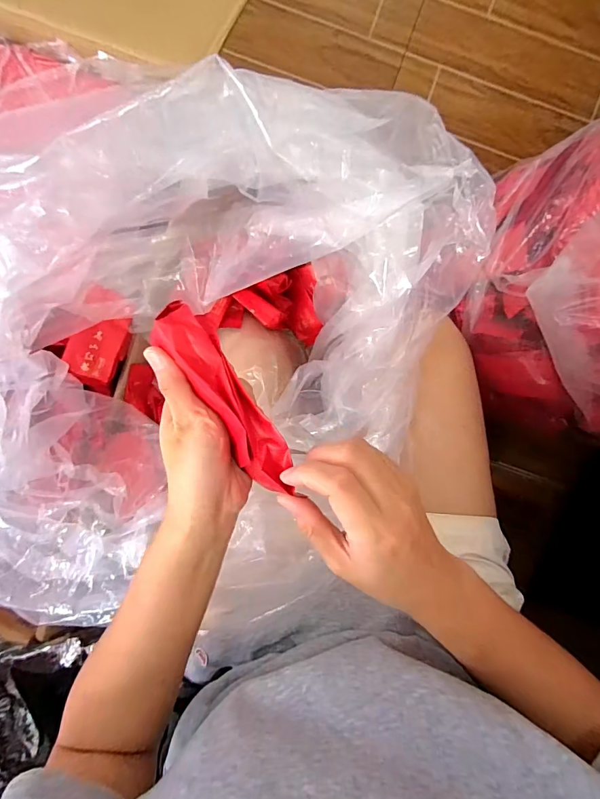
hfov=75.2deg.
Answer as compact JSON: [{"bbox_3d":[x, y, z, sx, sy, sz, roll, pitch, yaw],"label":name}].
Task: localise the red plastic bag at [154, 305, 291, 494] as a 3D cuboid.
[{"bbox_3d":[-0.045,-0.002,0.245,0.035,0.007,0.131,-36,93,-16],"label":"red plastic bag"}]

